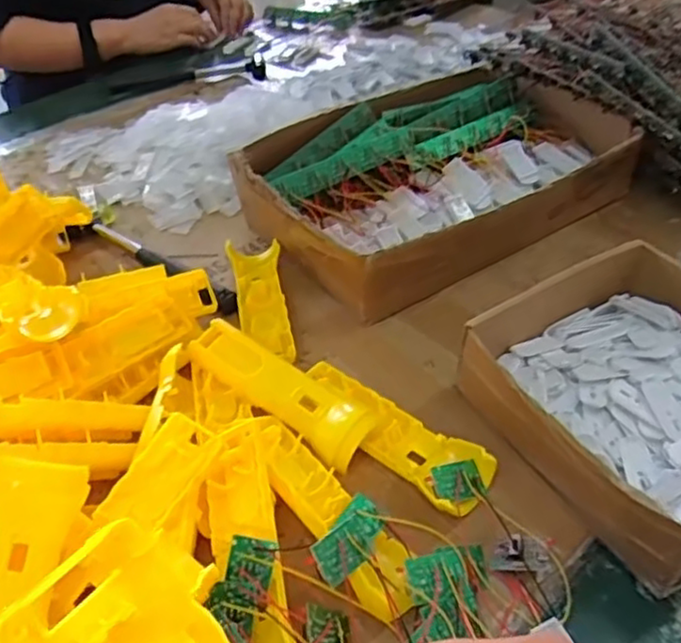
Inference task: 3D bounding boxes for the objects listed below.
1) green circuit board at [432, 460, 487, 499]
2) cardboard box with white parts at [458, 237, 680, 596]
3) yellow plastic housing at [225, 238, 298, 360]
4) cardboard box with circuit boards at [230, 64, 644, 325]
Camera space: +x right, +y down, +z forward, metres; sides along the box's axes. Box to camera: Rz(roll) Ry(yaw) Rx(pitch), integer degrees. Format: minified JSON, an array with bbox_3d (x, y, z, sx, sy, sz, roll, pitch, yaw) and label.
[{"bbox_3d":[0.080,0.108,0.452,0.034,0.004,0.024,-8,60,-20],"label":"green circuit board"},{"bbox_3d":[0.215,0.051,0.482,0.203,0.075,0.220,-25,46,-21],"label":"cardboard box with white parts"},{"bbox_3d":[-0.071,-0.022,0.606,0.045,0.018,0.153,-11,43,-7],"label":"yellow plastic housing"},{"bbox_3d":[0.098,-0.151,0.686,0.358,0.075,0.250,-28,48,-24],"label":"cardboard box with circuit boards"}]

